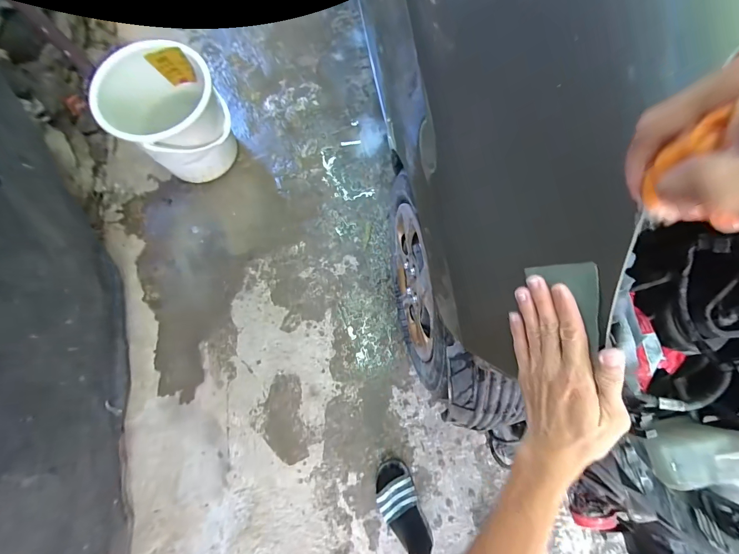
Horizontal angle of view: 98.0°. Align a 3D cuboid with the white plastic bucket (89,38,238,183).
[{"bbox_3d":[-0.642,-0.521,1.085,0.313,0.325,0.313,0,77,1],"label":"white plastic bucket"}]

